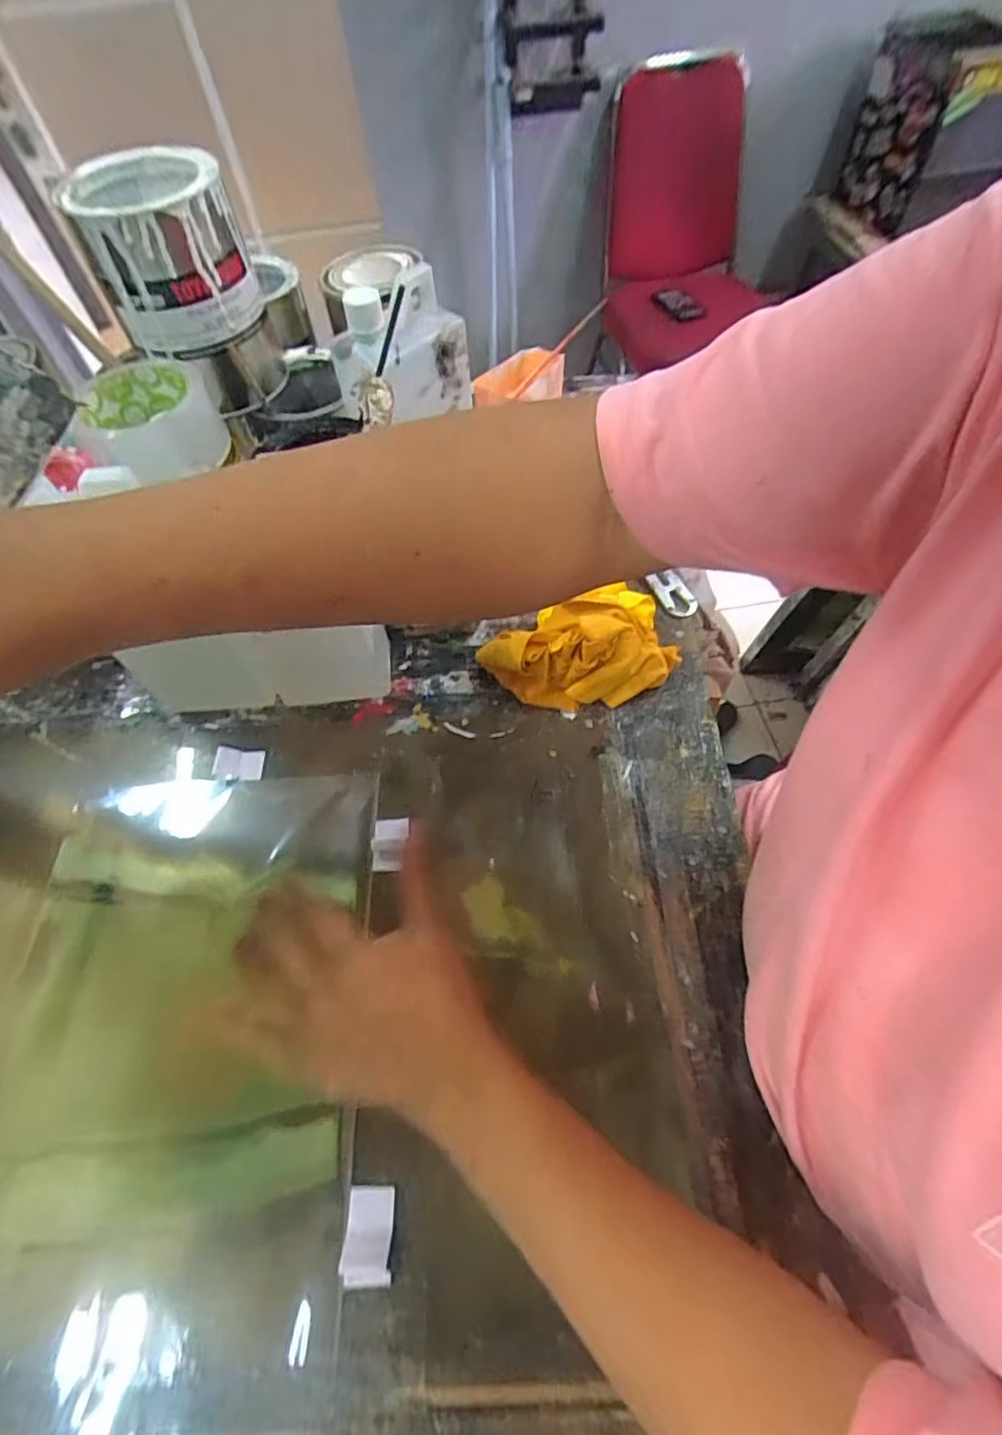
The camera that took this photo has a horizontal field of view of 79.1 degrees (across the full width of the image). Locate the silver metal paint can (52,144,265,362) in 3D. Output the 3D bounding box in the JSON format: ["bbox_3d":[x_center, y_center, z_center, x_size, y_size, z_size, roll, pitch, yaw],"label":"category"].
[{"bbox_3d":[-0.236,-0.328,0.429,0.102,0.091,0.105,-29,61,-15],"label":"silver metal paint can"}]

